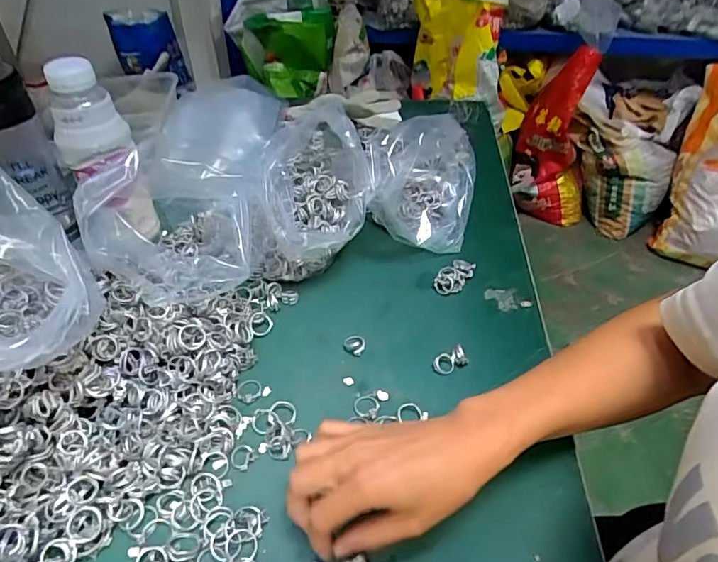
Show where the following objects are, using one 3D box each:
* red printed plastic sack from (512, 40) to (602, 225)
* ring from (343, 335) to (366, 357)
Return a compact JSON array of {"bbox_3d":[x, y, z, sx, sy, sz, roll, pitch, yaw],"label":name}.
[{"bbox_3d":[0.711,-0.491,1.766,0.290,0.577,0.180,19,46,17],"label":"red printed plastic sack"},{"bbox_3d":[-0.004,0.059,0.467,0.021,0.006,0.022,1,43,-1],"label":"ring"}]

